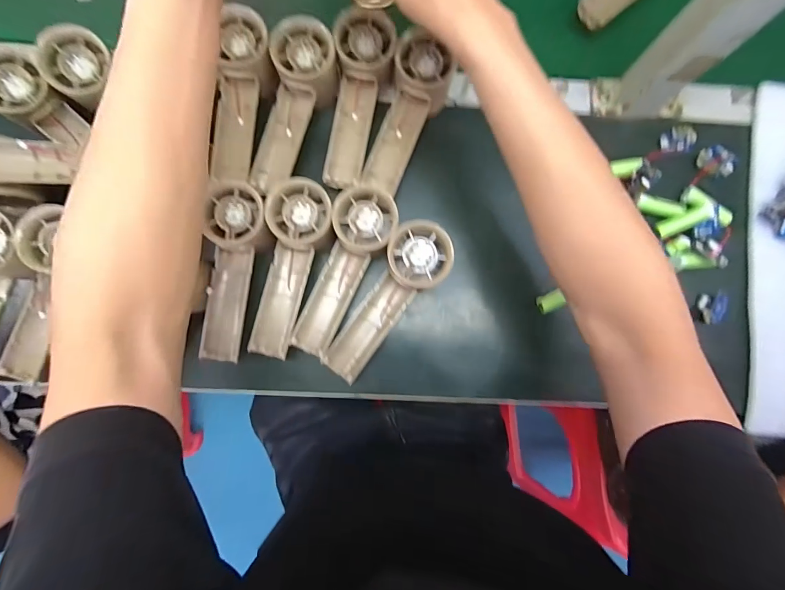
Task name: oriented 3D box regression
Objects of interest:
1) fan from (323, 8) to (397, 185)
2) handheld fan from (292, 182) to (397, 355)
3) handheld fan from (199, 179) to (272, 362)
[{"bbox_3d":[-0.031,-0.182,0.347,0.054,0.032,0.154,6,86,-1],"label":"fan"},{"bbox_3d":[-0.042,-0.020,0.331,0.052,0.029,0.155,21,86,0],"label":"handheld fan"},{"bbox_3d":[-0.141,-0.023,0.328,0.054,0.025,0.163,3,86,-1],"label":"handheld fan"}]

